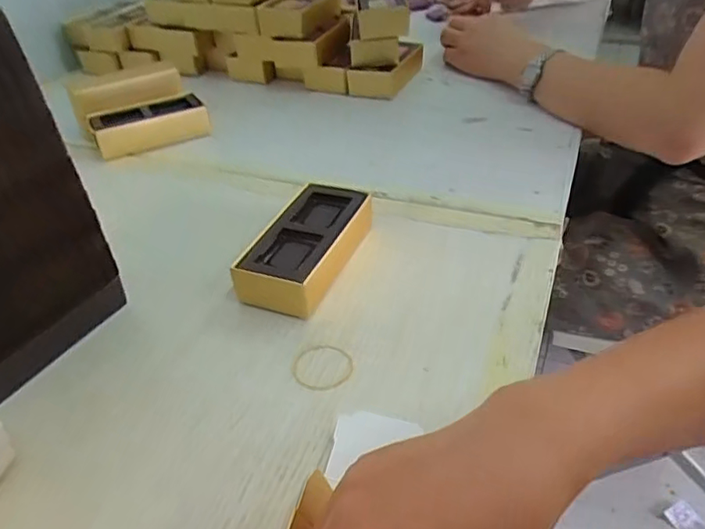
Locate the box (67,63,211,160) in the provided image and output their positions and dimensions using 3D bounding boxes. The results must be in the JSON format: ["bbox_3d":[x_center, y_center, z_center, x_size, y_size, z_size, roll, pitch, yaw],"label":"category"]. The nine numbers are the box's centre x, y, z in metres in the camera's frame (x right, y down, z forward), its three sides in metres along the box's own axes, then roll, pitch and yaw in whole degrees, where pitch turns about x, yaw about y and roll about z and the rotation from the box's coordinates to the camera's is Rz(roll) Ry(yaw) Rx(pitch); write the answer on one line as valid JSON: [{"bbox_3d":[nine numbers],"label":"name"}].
[{"bbox_3d":[-0.235,-0.169,0.603,0.114,0.050,0.130,-24,43,-23],"label":"box"}]

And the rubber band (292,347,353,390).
[{"bbox_3d":[-0.018,0.060,0.329,0.036,0.004,0.033,-6,39,-3],"label":"rubber band"}]

